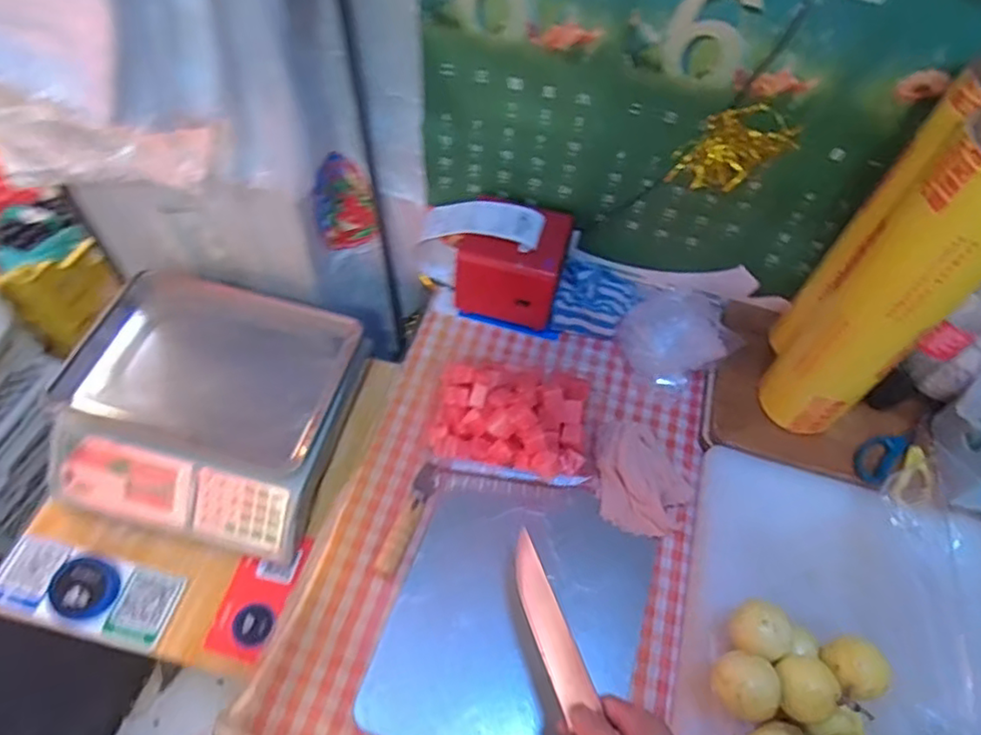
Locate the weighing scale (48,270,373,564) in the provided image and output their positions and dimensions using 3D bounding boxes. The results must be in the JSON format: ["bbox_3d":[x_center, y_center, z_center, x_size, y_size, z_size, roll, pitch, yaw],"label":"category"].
[{"bbox_3d":[-0.368,0.048,0.820,0.325,0.137,0.304,15,57,5],"label":"weighing scale"}]

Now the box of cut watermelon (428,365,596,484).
[{"bbox_3d":[0.029,0.057,0.690,0.178,0.080,0.139,8,57,1],"label":"box of cut watermelon"}]

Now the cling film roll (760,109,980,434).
[{"bbox_3d":[0.371,-0.060,0.590,0.085,0.348,0.091,-38,67,-24],"label":"cling film roll"}]

